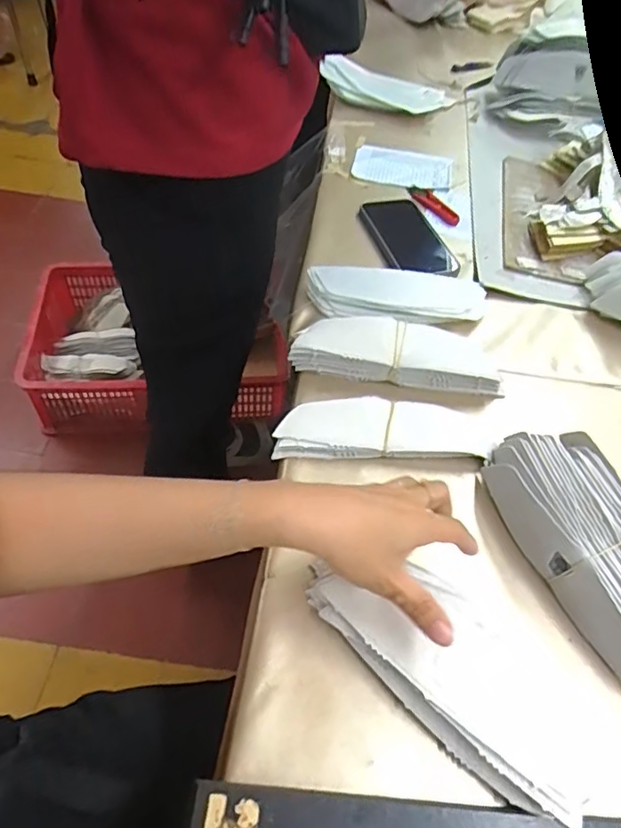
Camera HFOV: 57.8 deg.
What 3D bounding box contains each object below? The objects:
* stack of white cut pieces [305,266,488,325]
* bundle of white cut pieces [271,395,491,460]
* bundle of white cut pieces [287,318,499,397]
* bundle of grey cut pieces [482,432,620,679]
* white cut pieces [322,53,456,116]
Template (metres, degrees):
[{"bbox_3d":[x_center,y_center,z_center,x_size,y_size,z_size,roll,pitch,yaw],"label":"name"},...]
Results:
[{"bbox_3d":[0.101,-0.134,0.635,0.199,0.031,0.074,1,52,-7],"label":"stack of white cut pieces"},{"bbox_3d":[0.068,0.016,0.525,0.198,0.025,0.061,2,52,-6],"label":"bundle of white cut pieces"},{"bbox_3d":[0.088,-0.060,0.566,0.211,0.045,0.056,6,53,-1],"label":"bundle of white cut pieces"},{"bbox_3d":[0.224,0.106,0.445,0.098,0.060,0.223,-11,55,-14],"label":"bundle of grey cut pieces"},{"bbox_3d":[0.127,-0.552,0.948,0.216,0.056,0.078,15,52,4],"label":"white cut pieces"}]

